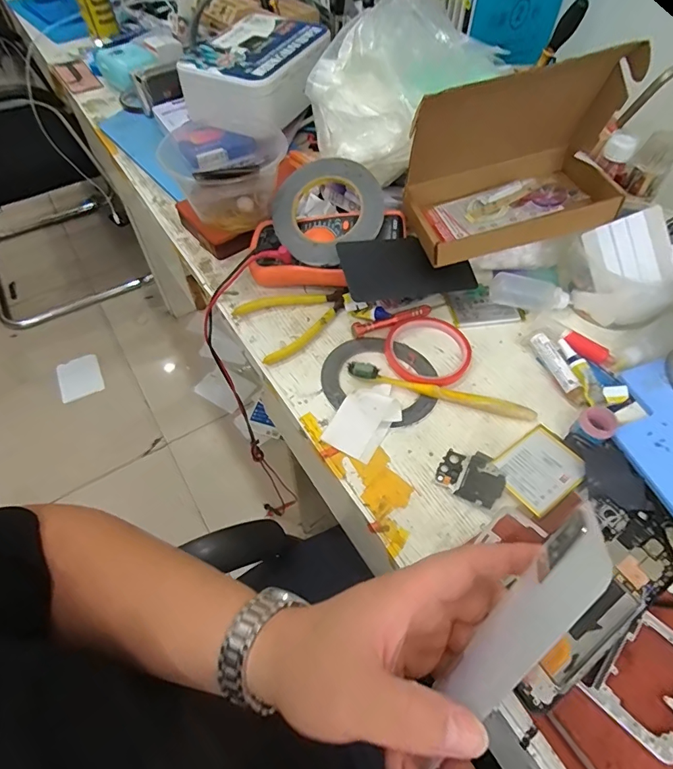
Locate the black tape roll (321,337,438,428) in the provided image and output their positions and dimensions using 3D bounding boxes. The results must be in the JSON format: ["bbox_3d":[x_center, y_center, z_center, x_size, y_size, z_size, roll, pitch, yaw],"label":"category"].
[{"bbox_3d":[0.044,-0.008,0.466,0.116,0.005,0.106,0,55,0],"label":"black tape roll"}]

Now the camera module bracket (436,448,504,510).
[{"bbox_3d":[0.122,0.081,0.403,0.055,0.006,0.048,27,59,17],"label":"camera module bracket"}]

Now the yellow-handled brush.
[{"bbox_3d":[0.102,0.004,0.444,0.183,0.024,0.013,13,56,9],"label":"yellow-handled brush"}]

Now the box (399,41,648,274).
[{"bbox_3d":[0.180,-0.228,0.451,0.210,0.147,0.117,-10,56,-7],"label":"box"}]

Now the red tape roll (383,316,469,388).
[{"bbox_3d":[0.097,-0.039,0.478,0.087,0.010,0.095,0,55,0],"label":"red tape roll"}]

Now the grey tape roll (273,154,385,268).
[{"bbox_3d":[-0.010,-0.199,0.506,0.126,0.019,0.118,-3,76,11],"label":"grey tape roll"}]

